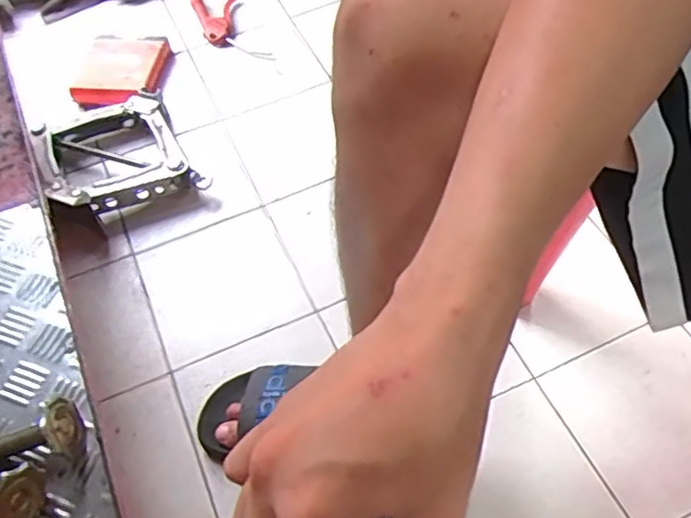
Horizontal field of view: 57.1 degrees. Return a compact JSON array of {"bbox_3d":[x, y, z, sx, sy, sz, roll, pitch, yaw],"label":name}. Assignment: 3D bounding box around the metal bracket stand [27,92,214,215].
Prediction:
[{"bbox_3d":[-0.344,-0.158,0.941,0.213,0.055,0.208,-22,58,-10],"label":"metal bracket stand"}]

